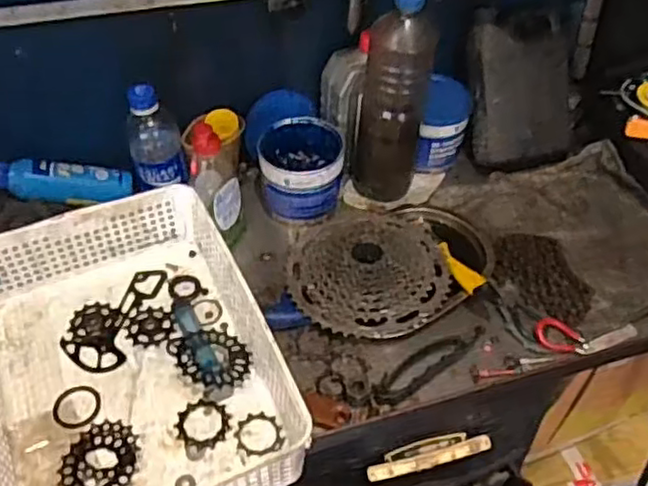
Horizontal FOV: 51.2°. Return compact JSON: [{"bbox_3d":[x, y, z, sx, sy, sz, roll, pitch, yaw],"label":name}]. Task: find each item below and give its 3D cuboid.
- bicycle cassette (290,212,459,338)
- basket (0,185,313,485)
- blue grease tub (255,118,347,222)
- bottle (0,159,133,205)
[{"bbox_3d":[0.049,0.025,0.753,0.175,0.050,0.184,-1,46,1],"label":"bicycle cassette"},{"bbox_3d":[-0.184,0.108,0.623,0.246,0.088,0.325,-20,49,-17],"label":"basket"},{"bbox_3d":[-0.027,-0.089,0.831,0.100,0.081,0.099,1,46,2],"label":"blue grease tub"},{"bbox_3d":[-0.308,-0.071,0.806,0.149,0.039,0.039,3,42,-25],"label":"bottle"}]

